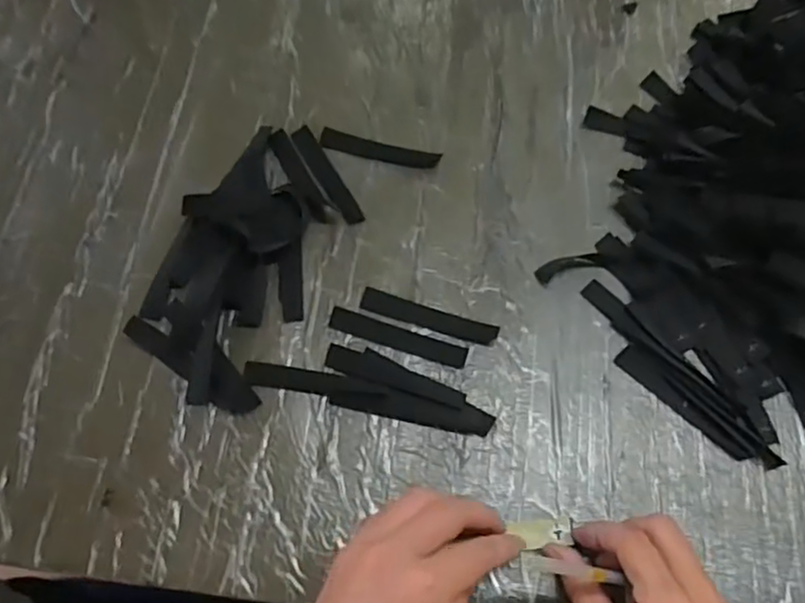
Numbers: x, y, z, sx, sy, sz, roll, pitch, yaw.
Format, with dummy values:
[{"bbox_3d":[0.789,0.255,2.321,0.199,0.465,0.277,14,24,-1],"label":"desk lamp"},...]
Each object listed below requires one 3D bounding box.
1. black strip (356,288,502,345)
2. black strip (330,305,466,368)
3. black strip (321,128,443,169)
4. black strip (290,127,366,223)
[{"bbox_3d":[0.017,0.010,0.409,0.091,0.004,0.016,17,68,8],"label":"black strip"},{"bbox_3d":[-0.002,0.023,0.403,0.090,0.004,0.014,18,72,4],"label":"black strip"},{"bbox_3d":[-0.017,-0.112,0.461,0.088,0.005,0.016,13,67,6],"label":"black strip"},{"bbox_3d":[-0.055,-0.093,0.452,0.015,0.004,0.089,-28,69,-11],"label":"black strip"}]

